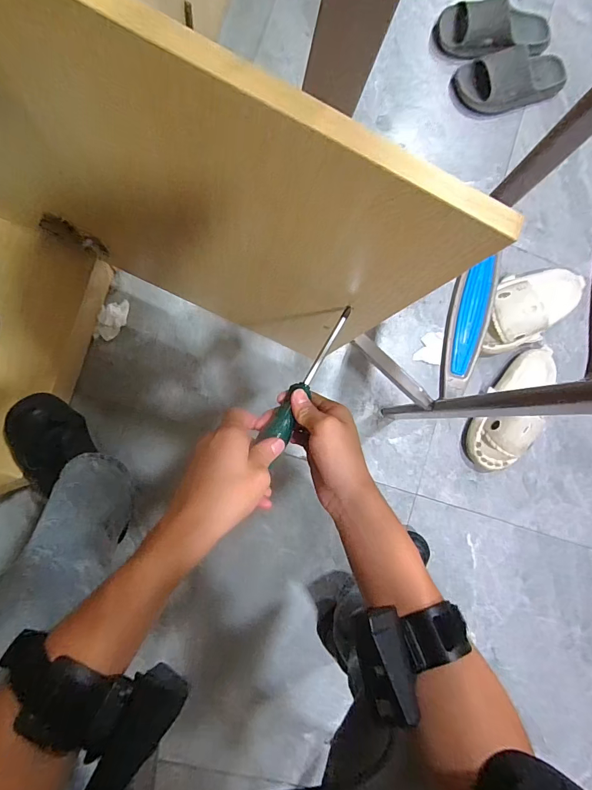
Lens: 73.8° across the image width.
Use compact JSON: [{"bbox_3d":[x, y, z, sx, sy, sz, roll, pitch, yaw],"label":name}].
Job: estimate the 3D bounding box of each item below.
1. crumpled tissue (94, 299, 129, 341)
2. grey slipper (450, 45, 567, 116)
[{"bbox_3d":[-0.344,-0.142,0.737,0.044,0.019,0.081,16,86,-8],"label":"crumpled tissue"},{"bbox_3d":[0.494,-0.705,0.874,0.278,0.067,0.116,-18,91,-9],"label":"grey slipper"}]

